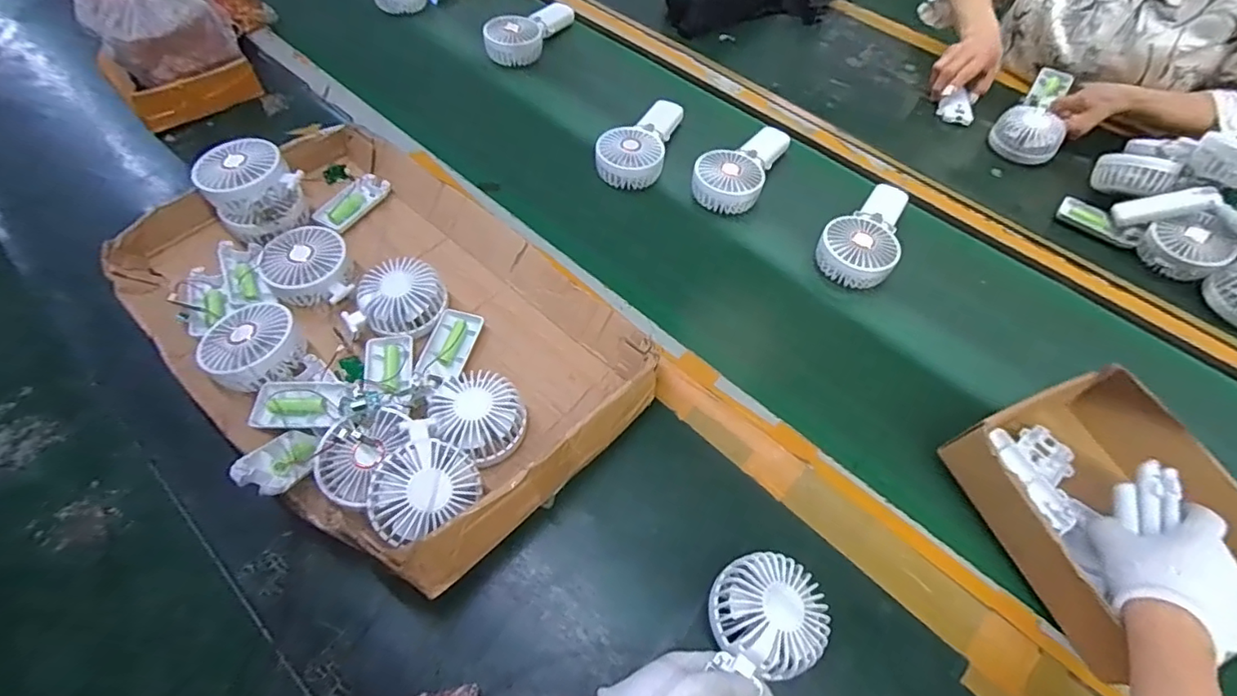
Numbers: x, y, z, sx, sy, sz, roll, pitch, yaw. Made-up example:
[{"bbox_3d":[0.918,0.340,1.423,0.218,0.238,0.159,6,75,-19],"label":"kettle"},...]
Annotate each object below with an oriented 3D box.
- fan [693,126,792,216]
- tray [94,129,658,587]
[{"bbox_3d":[0.167,-0.255,0.763,0.089,0.043,0.176,24,59,14],"label":"fan"},{"bbox_3d":[-0.243,-0.043,0.569,0.526,0.092,0.339,40,62,22],"label":"tray"}]

